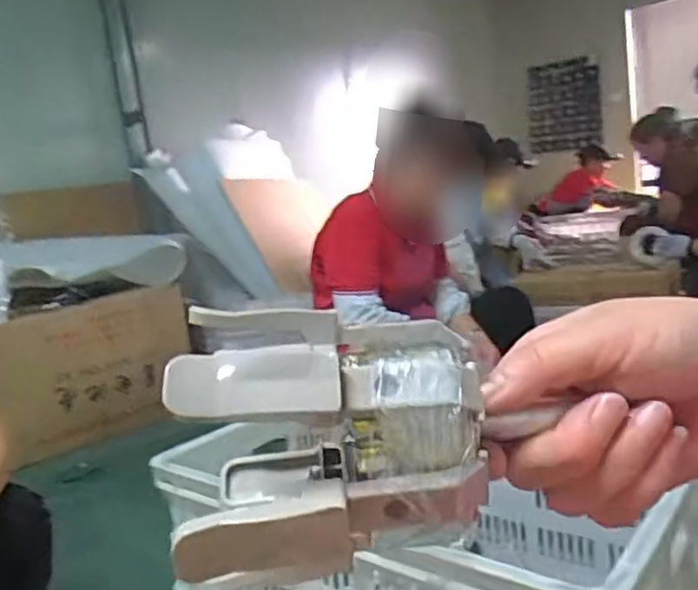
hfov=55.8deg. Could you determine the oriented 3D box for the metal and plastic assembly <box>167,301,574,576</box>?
[{"bbox_3d":[0.006,0.038,0.210,0.116,0.066,0.056,-8,9,-2],"label":"metal and plastic assembly"}]

